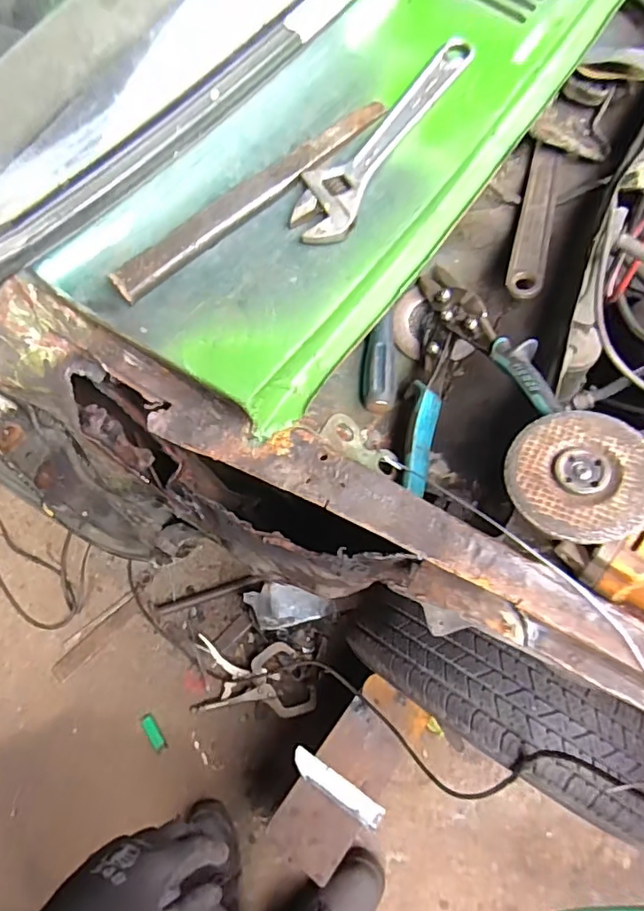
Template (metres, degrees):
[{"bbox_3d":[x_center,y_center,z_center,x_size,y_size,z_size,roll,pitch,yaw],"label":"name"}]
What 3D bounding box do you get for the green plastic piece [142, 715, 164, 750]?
[{"bbox_3d":[-0.355,0.581,1.194,0.023,0.010,0.074,-37,73,-13],"label":"green plastic piece"}]

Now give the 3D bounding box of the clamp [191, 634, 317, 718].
[{"bbox_3d":[-0.140,0.471,1.203,0.256,0.062,0.147,3,69,2],"label":"clamp"}]

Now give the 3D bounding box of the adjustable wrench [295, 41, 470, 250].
[{"bbox_3d":[0.042,-0.225,0.397,0.044,0.018,0.197,30,72,12],"label":"adjustable wrench"}]

